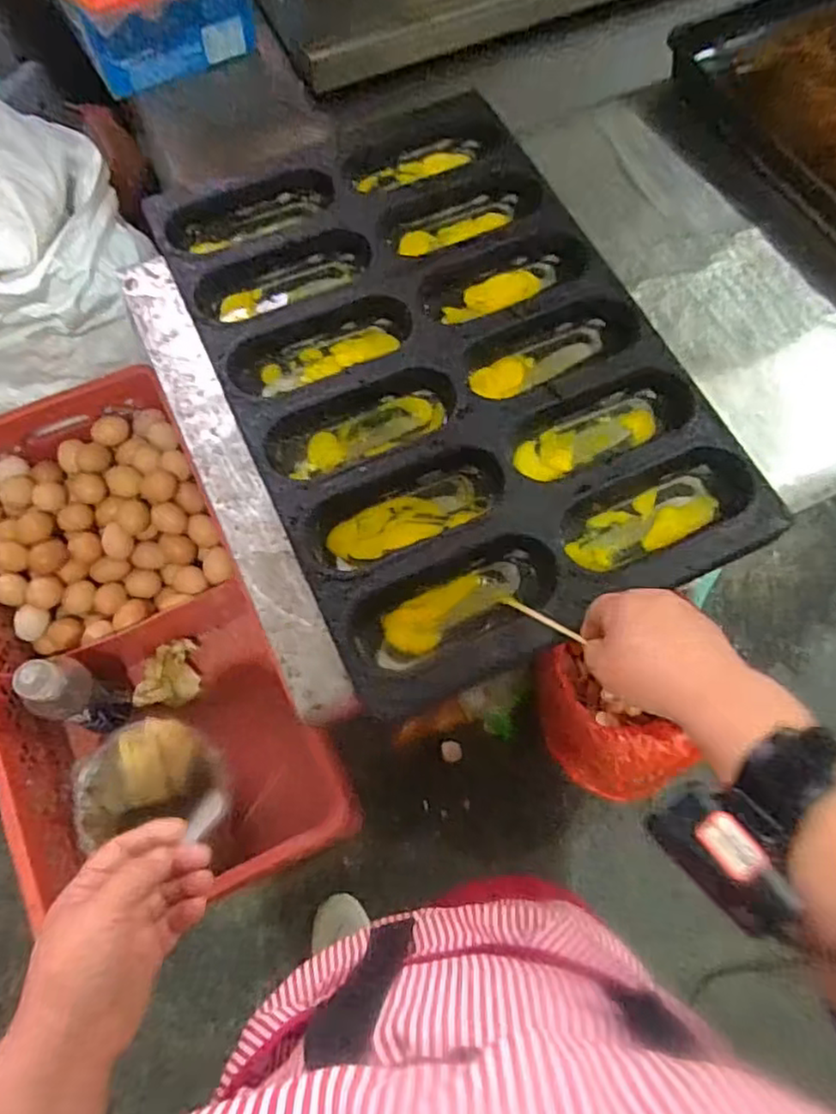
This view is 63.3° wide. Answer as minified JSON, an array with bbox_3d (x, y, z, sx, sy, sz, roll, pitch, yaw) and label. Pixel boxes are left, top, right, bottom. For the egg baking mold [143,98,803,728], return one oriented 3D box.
[{"bbox_3d":[0.016,-0.207,0.671,0.413,0.046,0.623,-23,72,-9],"label":"egg baking mold"}]

